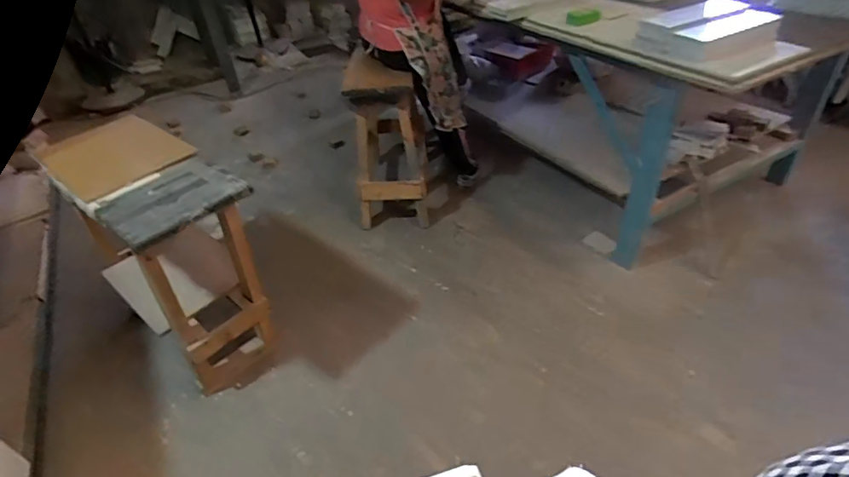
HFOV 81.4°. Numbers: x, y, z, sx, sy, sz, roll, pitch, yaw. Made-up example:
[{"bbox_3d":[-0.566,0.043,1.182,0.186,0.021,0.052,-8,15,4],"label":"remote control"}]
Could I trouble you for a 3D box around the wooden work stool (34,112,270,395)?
[{"bbox_3d":[-0.686,0.107,1.468,0.406,0.728,0.324,26,48,32],"label":"wooden work stool"}]

